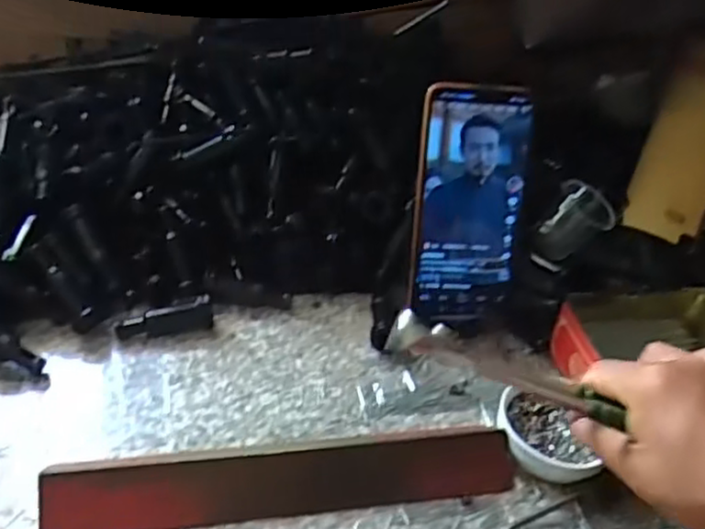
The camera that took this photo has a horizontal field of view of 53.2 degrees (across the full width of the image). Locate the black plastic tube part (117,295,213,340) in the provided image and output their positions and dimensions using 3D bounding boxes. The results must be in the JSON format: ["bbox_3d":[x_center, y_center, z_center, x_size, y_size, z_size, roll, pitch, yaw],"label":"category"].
[{"bbox_3d":[-0.129,0.037,0.487,0.062,0.022,0.014,-6,38,-17],"label":"black plastic tube part"}]

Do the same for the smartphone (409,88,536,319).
[{"bbox_3d":[0.081,-0.039,0.490,0.074,0.164,0.008,0,15,-9],"label":"smartphone"}]

